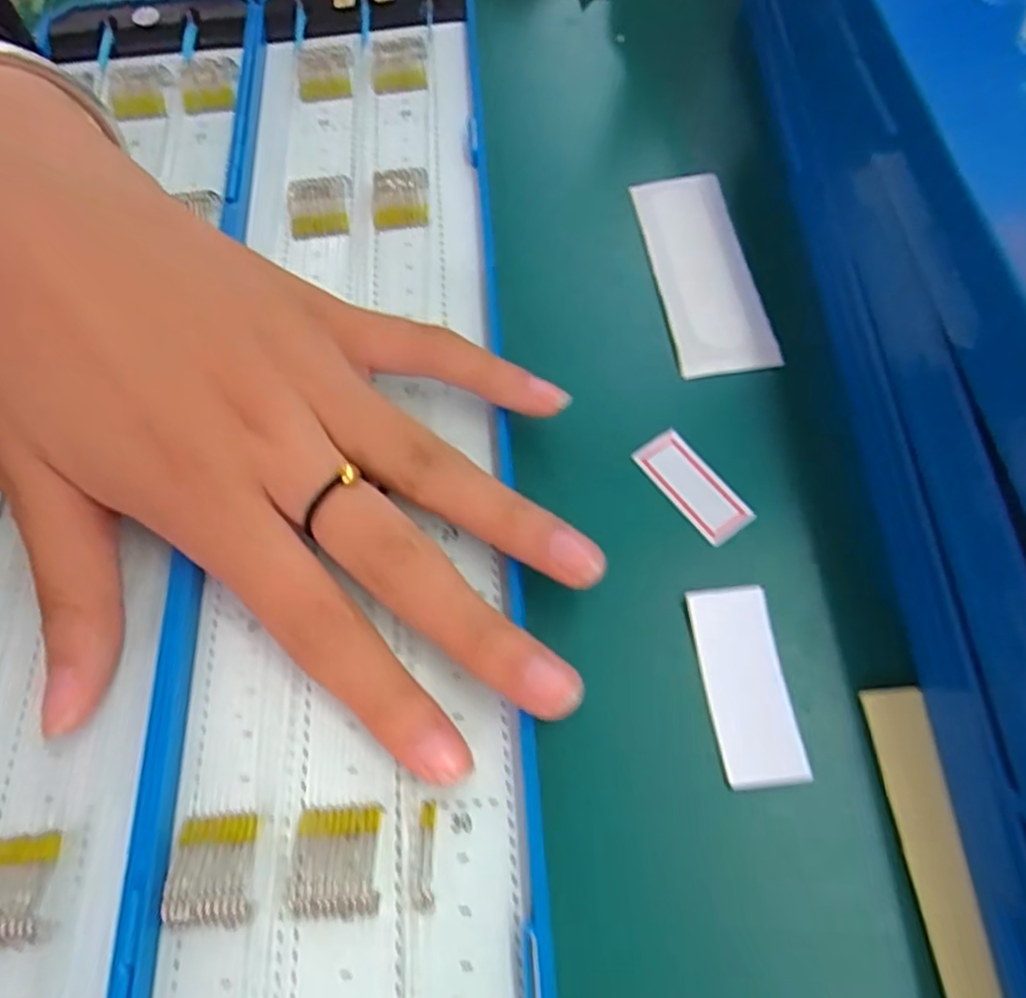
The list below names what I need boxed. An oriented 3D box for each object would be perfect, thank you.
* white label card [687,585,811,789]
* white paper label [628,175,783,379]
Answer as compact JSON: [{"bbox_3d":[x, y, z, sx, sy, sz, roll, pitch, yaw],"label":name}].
[{"bbox_3d":[0.056,0.044,0.165,0.018,0.005,0.046,-8,65,-2],"label":"white label card"},{"bbox_3d":[0.061,-0.076,0.224,0.029,0.008,0.082,-13,64,11],"label":"white paper label"}]

